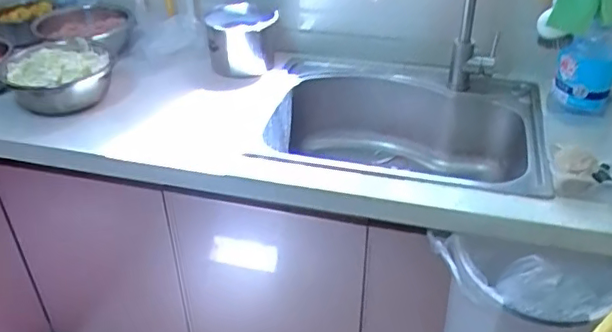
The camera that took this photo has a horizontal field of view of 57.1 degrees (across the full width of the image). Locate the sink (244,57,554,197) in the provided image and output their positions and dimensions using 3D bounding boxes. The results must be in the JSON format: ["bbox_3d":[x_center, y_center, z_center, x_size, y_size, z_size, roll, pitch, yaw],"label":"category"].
[{"bbox_3d":[0.202,-0.029,1.182,0.553,0.214,0.393,6,36,10],"label":"sink"}]

